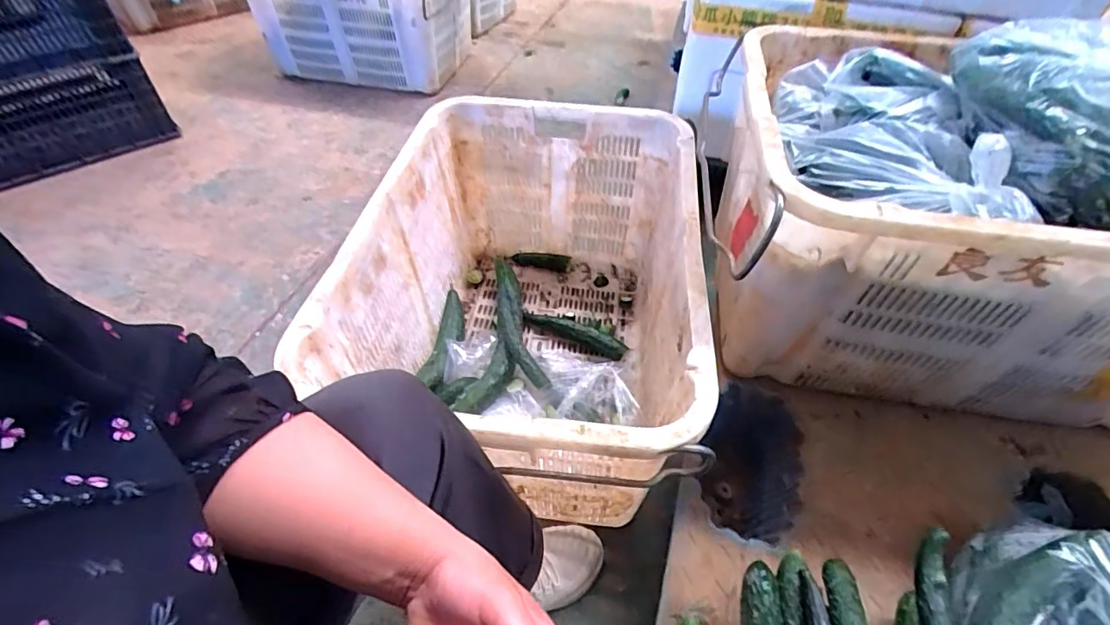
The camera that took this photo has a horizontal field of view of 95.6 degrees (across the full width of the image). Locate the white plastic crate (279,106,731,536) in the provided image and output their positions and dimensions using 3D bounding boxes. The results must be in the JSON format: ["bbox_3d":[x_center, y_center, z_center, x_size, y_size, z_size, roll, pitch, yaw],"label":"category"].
[{"bbox_3d":[-0.029,-0.023,0.826,0.455,0.364,0.677,6,49,4],"label":"white plastic crate"}]

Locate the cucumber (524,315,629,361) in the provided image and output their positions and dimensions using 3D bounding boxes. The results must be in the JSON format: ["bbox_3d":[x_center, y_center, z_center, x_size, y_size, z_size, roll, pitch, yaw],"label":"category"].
[{"bbox_3d":[0.037,0.037,0.981,0.216,0.033,0.034,23,52,17],"label":"cucumber"}]

